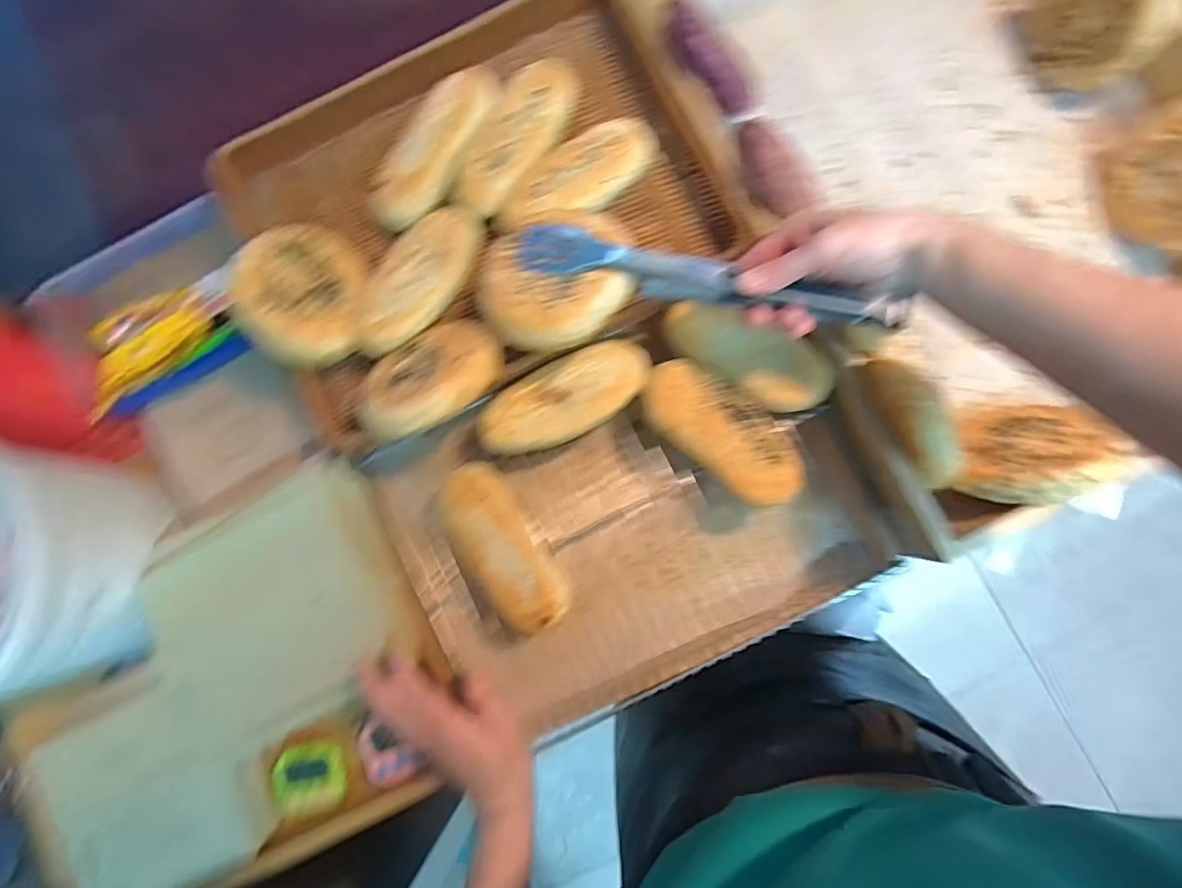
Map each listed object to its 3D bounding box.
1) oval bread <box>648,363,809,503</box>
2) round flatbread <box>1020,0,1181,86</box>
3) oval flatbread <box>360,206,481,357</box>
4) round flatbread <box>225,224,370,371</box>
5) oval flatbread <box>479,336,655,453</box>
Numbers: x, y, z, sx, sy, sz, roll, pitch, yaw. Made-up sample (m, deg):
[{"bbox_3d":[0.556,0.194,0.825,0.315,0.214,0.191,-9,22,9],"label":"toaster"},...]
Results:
[{"bbox_3d":[0.111,-0.009,0.483,0.152,0.044,0.075,37,88,7],"label":"oval bread"},{"bbox_3d":[0.434,-0.376,0.485,0.031,0.111,0.104,-24,124,-11],"label":"round flatbread"},{"bbox_3d":[-0.152,-0.144,0.489,0.066,0.027,0.147,30,88,7],"label":"oval flatbread"},{"bbox_3d":[-0.240,-0.129,0.480,0.114,0.032,0.117,6,74,-23],"label":"round flatbread"},{"bbox_3d":[-0.021,-0.039,0.499,0.154,0.033,0.066,-29,83,2],"label":"oval flatbread"}]

